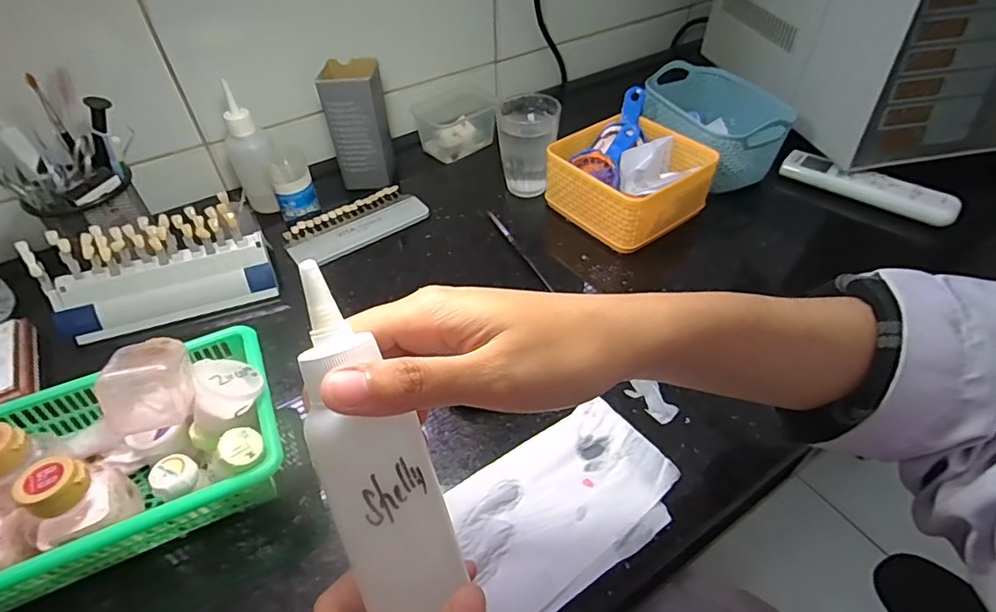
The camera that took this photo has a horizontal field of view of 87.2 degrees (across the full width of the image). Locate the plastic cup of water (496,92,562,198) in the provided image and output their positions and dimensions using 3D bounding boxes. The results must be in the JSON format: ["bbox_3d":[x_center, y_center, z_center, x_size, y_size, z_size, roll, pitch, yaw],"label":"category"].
[{"bbox_3d":[0.033,-0.179,0.579,0.062,0.092,0.066,-1,46,1],"label":"plastic cup of water"}]

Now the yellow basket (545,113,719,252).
[{"bbox_3d":[0.132,-0.136,0.554,0.130,0.068,0.146,-29,52,-24],"label":"yellow basket"}]

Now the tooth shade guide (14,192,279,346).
[{"bbox_3d":[-0.301,-0.031,0.470,0.178,0.092,0.028,-16,8,-12],"label":"tooth shade guide"}]

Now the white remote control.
[{"bbox_3d":[0.420,-0.138,0.597,0.177,0.028,0.038,33,55,29],"label":"white remote control"}]

